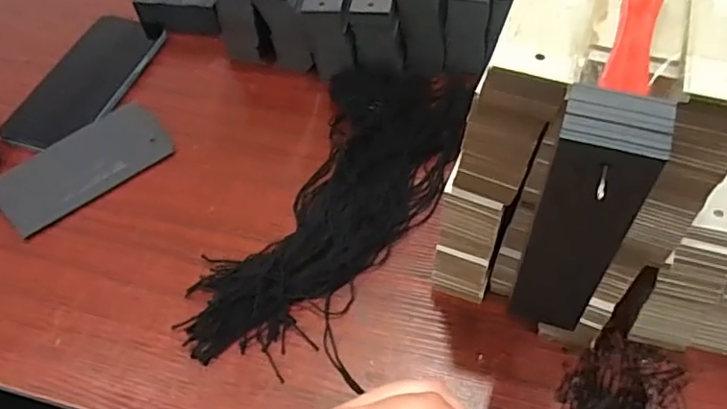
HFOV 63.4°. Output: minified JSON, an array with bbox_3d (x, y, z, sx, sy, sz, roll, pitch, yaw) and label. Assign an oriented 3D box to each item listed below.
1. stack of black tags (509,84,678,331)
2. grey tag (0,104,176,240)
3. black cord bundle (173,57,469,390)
[{"bbox_3d":[0.082,0.009,0.231,0.032,0.122,0.026,12,57,12],"label":"stack of black tags"},{"bbox_3d":[-0.219,-0.031,0.462,0.130,0.009,0.066,-39,71,-20],"label":"grey tag"},{"bbox_3d":[-0.020,-0.001,0.424,0.117,0.032,0.261,24,60,19],"label":"black cord bundle"}]

